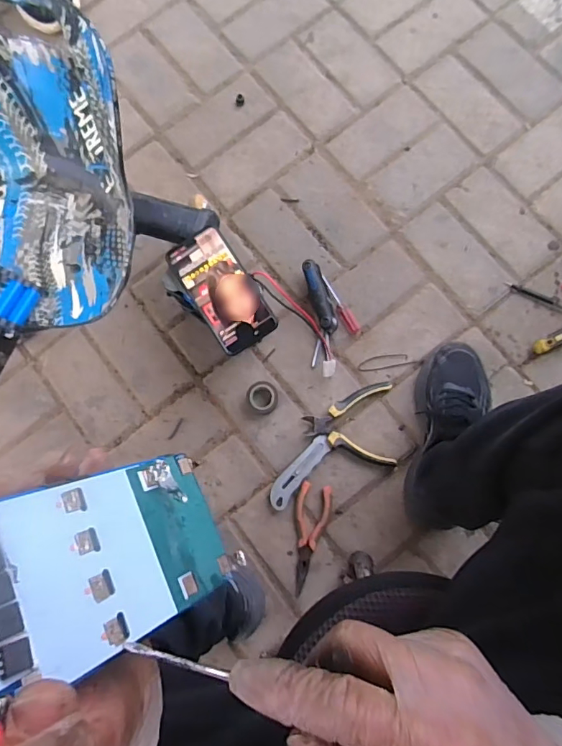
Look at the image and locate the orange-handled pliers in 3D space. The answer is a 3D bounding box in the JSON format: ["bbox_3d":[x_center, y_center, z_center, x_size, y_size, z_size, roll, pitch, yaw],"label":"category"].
[{"bbox_3d":[0.039,0.244,0.691,0.049,0.011,0.156,16,83,4],"label":"orange-handled pliers"}]

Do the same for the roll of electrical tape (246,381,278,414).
[{"bbox_3d":[-0.030,0.039,0.727,0.050,0.023,0.050,3,82,2],"label":"roll of electrical tape"}]

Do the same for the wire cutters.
[{"bbox_3d":[0.106,0.077,0.719,0.133,0.017,0.124,0,82,2],"label":"wire cutters"}]

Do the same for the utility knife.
[{"bbox_3d":[0.028,0.149,0.710,0.035,0.011,0.127,38,85,6],"label":"utility knife"}]

